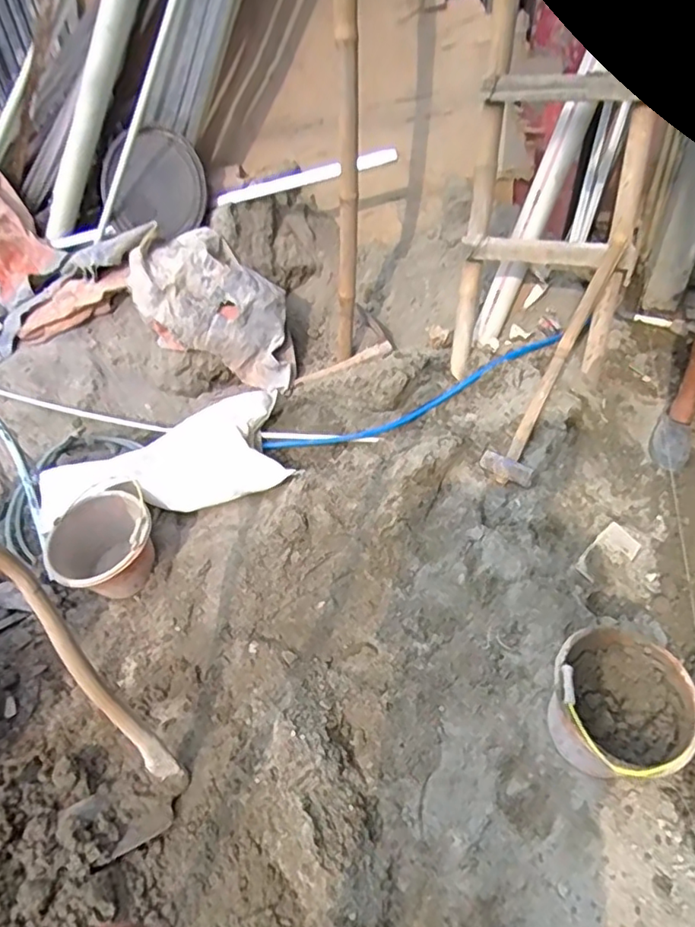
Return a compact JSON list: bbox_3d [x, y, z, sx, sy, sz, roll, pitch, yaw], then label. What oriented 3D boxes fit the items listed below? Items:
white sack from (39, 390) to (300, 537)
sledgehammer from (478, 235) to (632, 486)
[{"bbox_3d":[-0.571,-0.012,1.912,0.735,0.118,0.365,-14,48,-10],"label":"white sack"},{"bbox_3d":[0.616,-0.285,1.749,0.145,0.099,0.756,28,92,26],"label":"sledgehammer"}]

